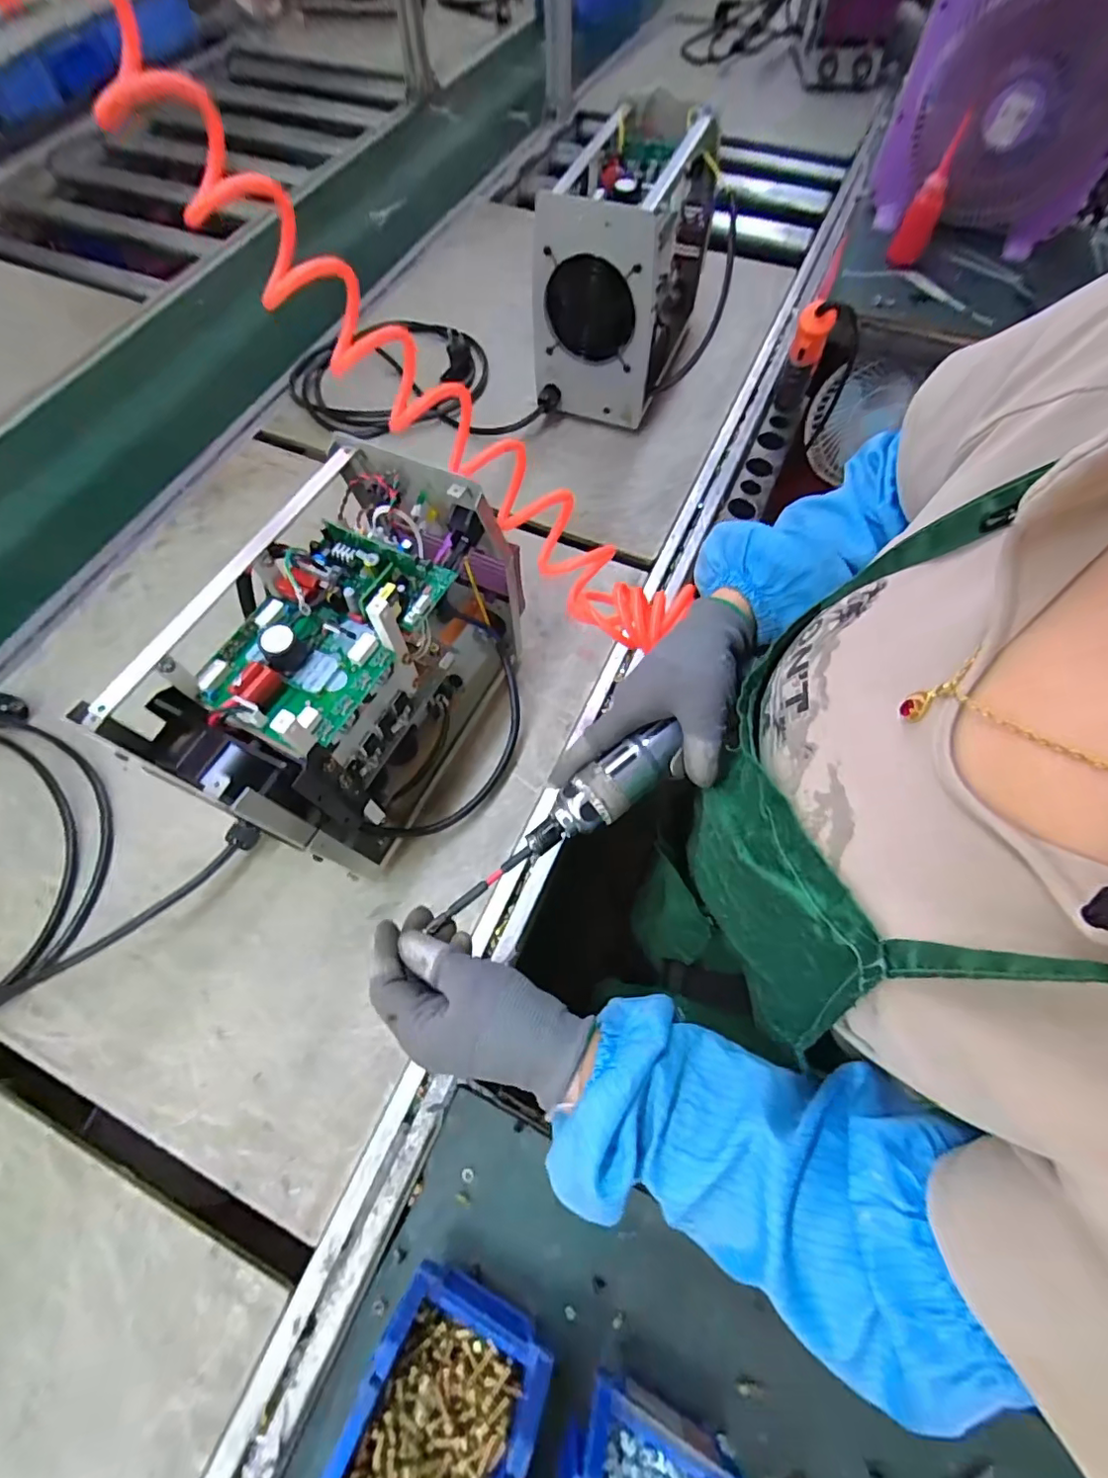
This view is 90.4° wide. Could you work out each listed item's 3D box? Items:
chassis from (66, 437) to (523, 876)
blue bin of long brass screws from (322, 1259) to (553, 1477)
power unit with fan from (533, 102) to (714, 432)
[{"bbox_3d":[-0.153,-0.050,0.479,0.186,0.237,0.292,18,66,10],"label":"chassis"},{"bbox_3d":[-0.079,0.429,0.321,0.103,0.073,0.165,24,68,12],"label":"blue bin of long brass screws"},{"bbox_3d":[0.095,-0.610,0.722,0.146,0.243,0.303,20,66,11],"label":"power unit with fan"}]

